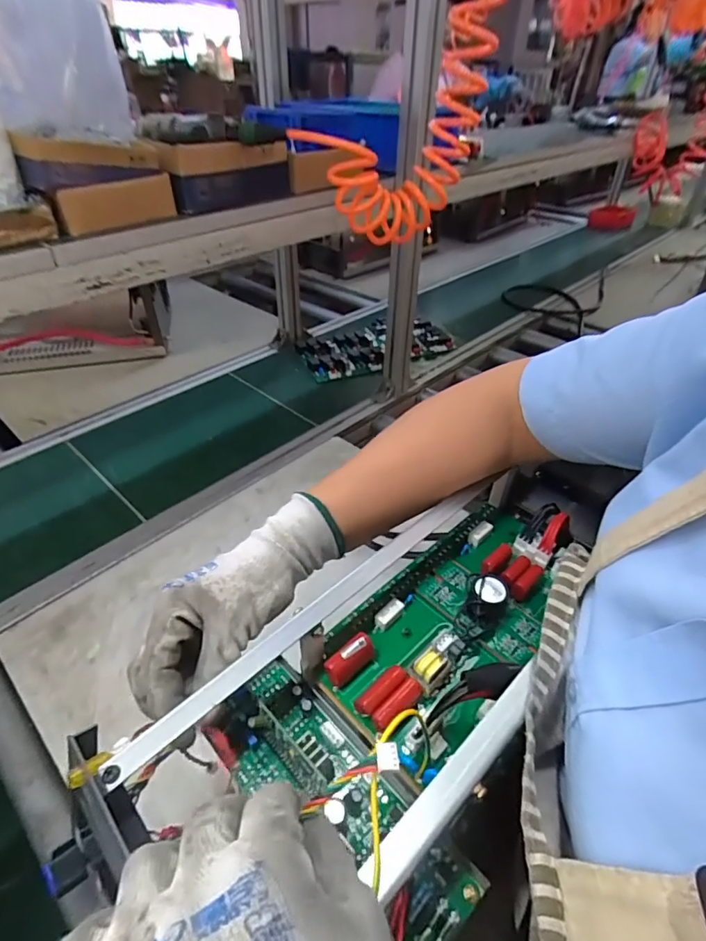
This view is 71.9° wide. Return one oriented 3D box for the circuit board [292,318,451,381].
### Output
[{"bbox_3d":[0.053,-0.310,1.174,0.382,0.022,0.194,-21,45,-23],"label":"circuit board"}]

